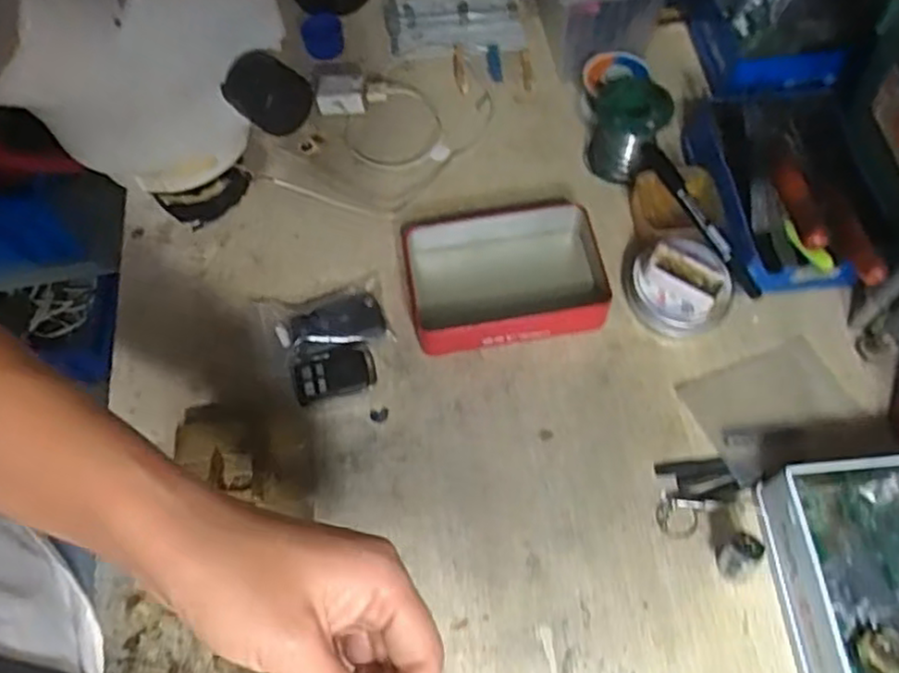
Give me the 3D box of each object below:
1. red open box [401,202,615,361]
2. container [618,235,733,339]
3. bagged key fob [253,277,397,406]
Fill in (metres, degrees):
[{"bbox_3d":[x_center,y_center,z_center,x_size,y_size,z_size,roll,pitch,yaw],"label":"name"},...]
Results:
[{"bbox_3d":[0.038,-0.043,0.479,0.132,0.034,0.099,-8,63,-2],"label":"red open box"},{"bbox_3d":[0.153,-0.036,0.472,0.073,0.038,0.066,24,66,13],"label":"container"},{"bbox_3d":[-0.081,0.000,0.474,0.080,0.018,0.086,-17,64,-7],"label":"bagged key fob"}]

